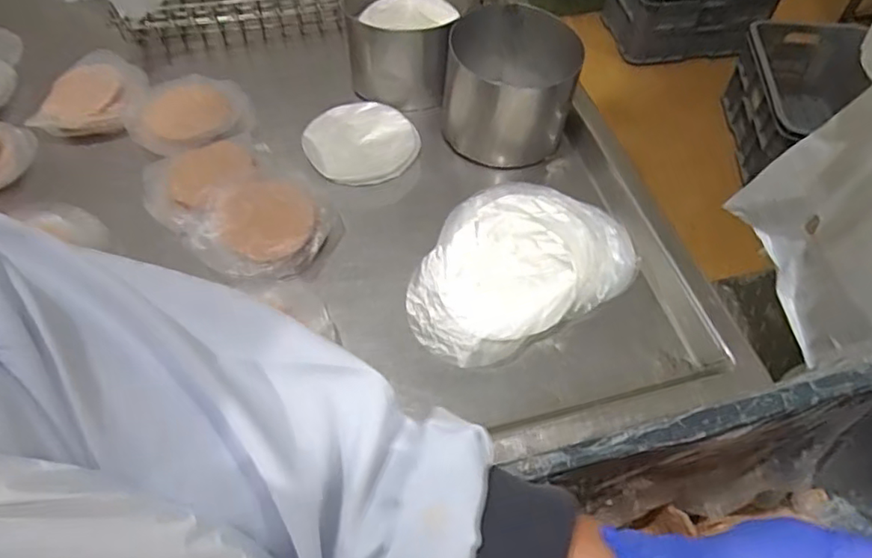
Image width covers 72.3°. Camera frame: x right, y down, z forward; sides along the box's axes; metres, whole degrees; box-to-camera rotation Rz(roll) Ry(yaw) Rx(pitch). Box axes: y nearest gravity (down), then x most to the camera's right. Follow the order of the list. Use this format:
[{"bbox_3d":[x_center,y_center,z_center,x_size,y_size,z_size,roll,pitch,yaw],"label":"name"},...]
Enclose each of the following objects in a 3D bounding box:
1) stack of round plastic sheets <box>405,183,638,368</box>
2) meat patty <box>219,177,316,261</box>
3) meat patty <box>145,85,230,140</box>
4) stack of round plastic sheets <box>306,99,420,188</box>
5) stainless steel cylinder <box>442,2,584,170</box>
[{"bbox_3d":[0.076,-0.019,0.565,0.227,0.028,0.151,-26,58,-16],"label":"stack of round plastic sheets"},{"bbox_3d":[-0.160,-0.058,0.568,0.087,0.013,0.083,1,66,-3],"label":"meat patty"},{"bbox_3d":[-0.275,-0.189,0.663,0.084,0.016,0.085,-4,55,-1],"label":"meat patty"},{"bbox_3d":[-0.083,-0.151,0.657,0.119,0.013,0.115,-18,57,-12],"label":"stack of round plastic sheets"},{"bbox_3d":[0.079,-0.206,0.651,0.141,0.110,0.140,4,55,5],"label":"stainless steel cylinder"}]

